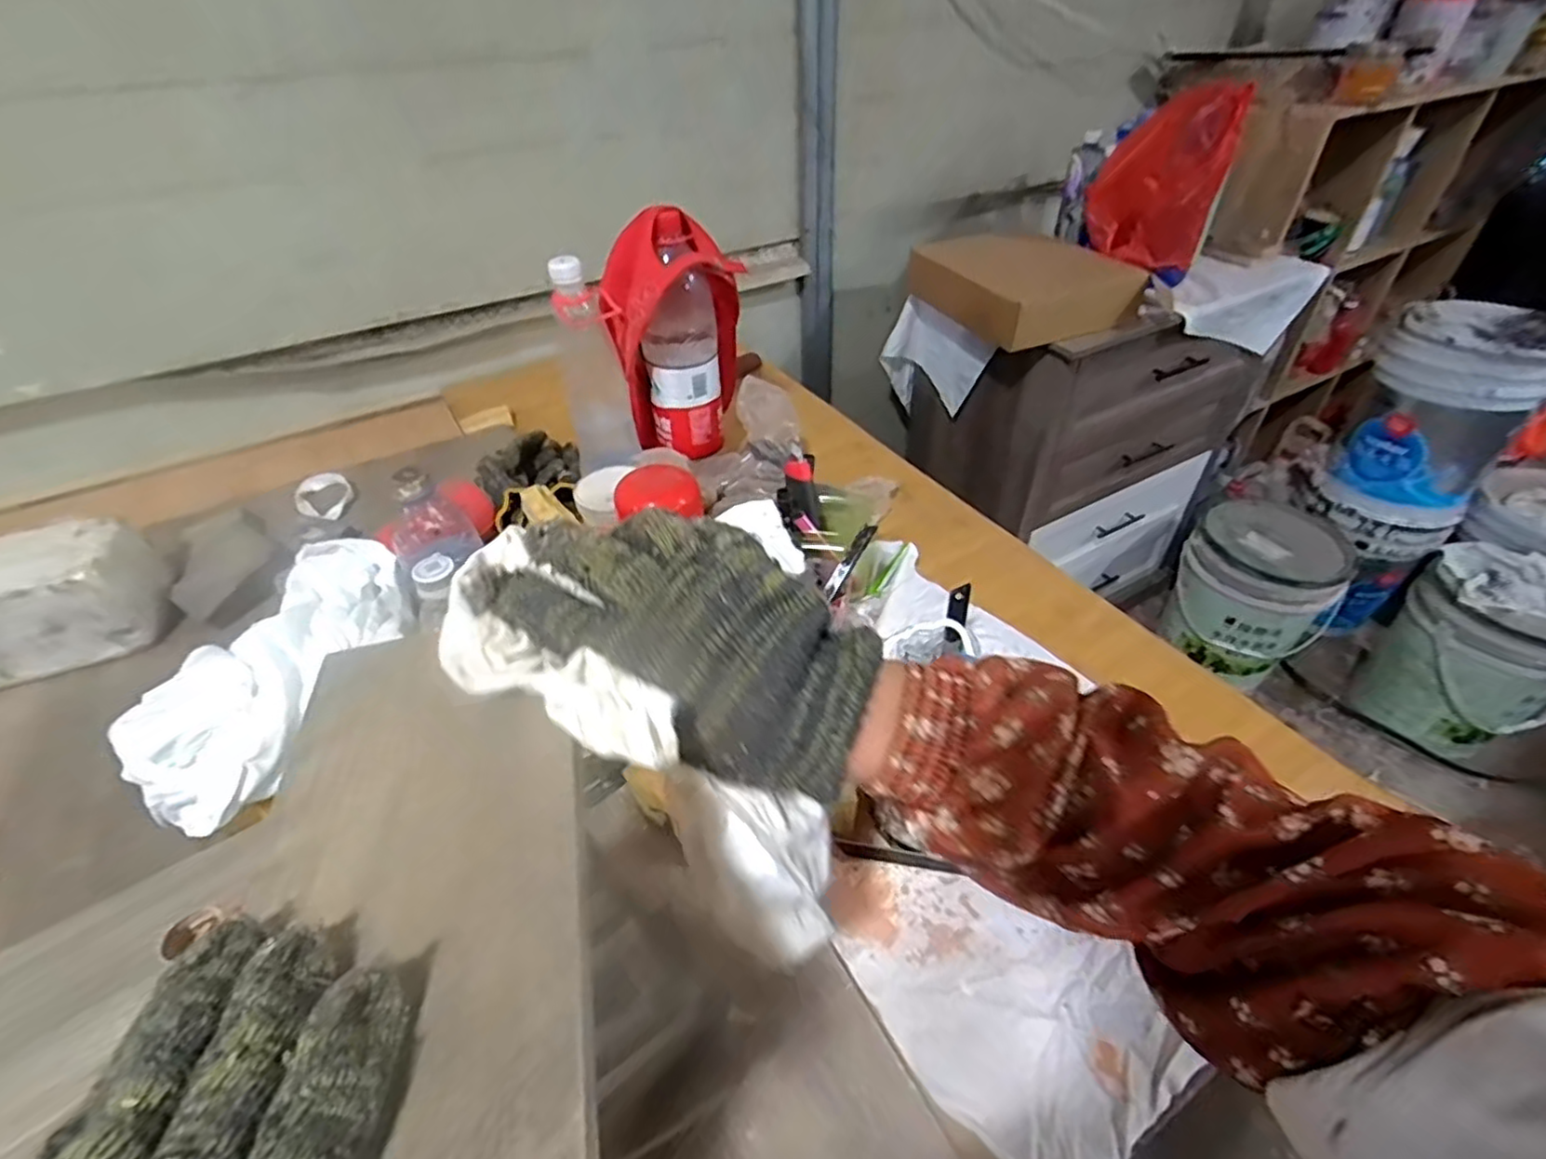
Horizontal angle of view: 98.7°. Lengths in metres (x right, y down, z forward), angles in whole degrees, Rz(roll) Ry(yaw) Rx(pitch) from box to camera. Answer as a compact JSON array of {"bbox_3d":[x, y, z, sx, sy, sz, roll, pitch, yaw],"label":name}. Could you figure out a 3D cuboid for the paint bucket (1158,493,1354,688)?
[{"bbox_3d":[1.152,0.036,1.601,0.321,0.380,0.311,-34,51,-29],"label":"paint bucket"}]

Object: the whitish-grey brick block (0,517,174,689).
[{"bbox_3d":[-0.732,0.031,0.634,0.232,0.101,0.104,-19,45,-16],"label":"whitish-grey brick block"}]

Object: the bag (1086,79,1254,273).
[{"bbox_3d":[0.663,-0.677,1.165,0.208,0.290,0.155,18,47,22],"label":"bag"}]

